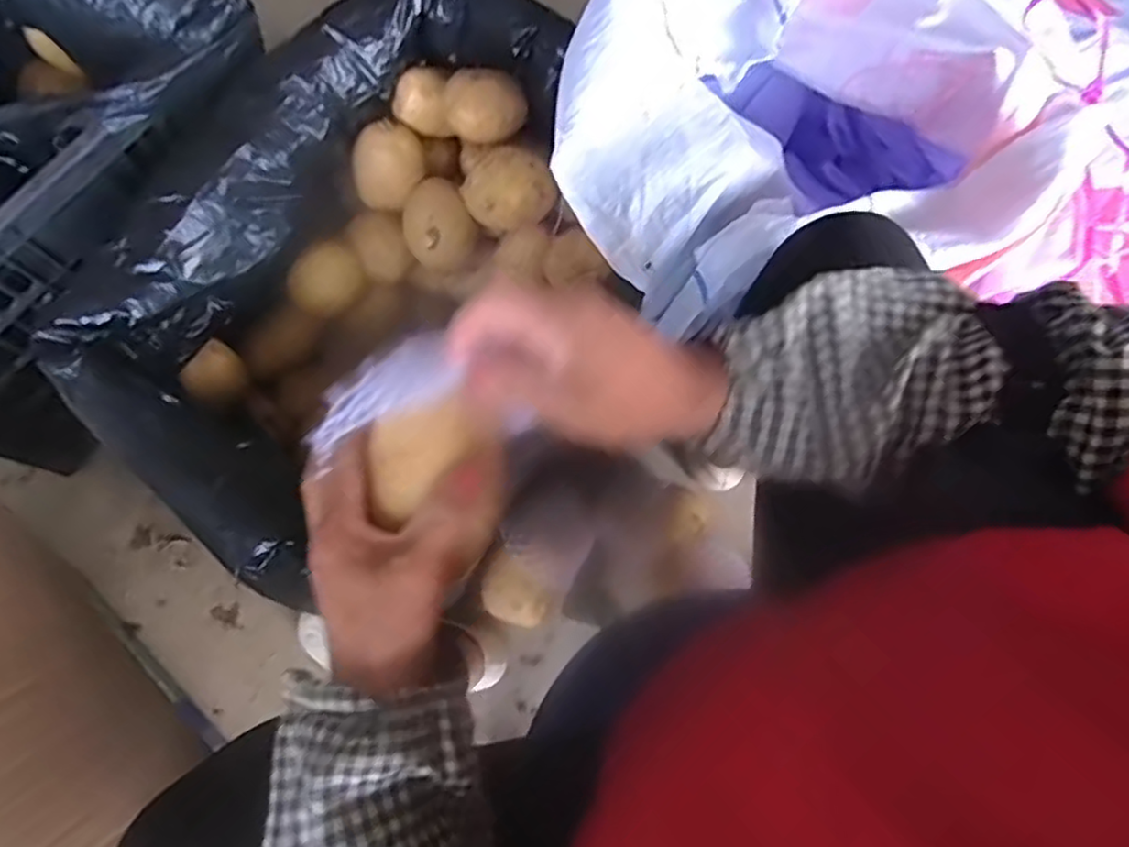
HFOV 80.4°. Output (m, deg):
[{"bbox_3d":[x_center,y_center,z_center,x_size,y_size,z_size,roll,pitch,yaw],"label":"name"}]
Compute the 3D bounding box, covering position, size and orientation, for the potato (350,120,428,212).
[{"bbox_3d":[-0.170,-0.250,0.646,0.072,0.059,0.051,-38,80,-9],"label":"potato"}]

